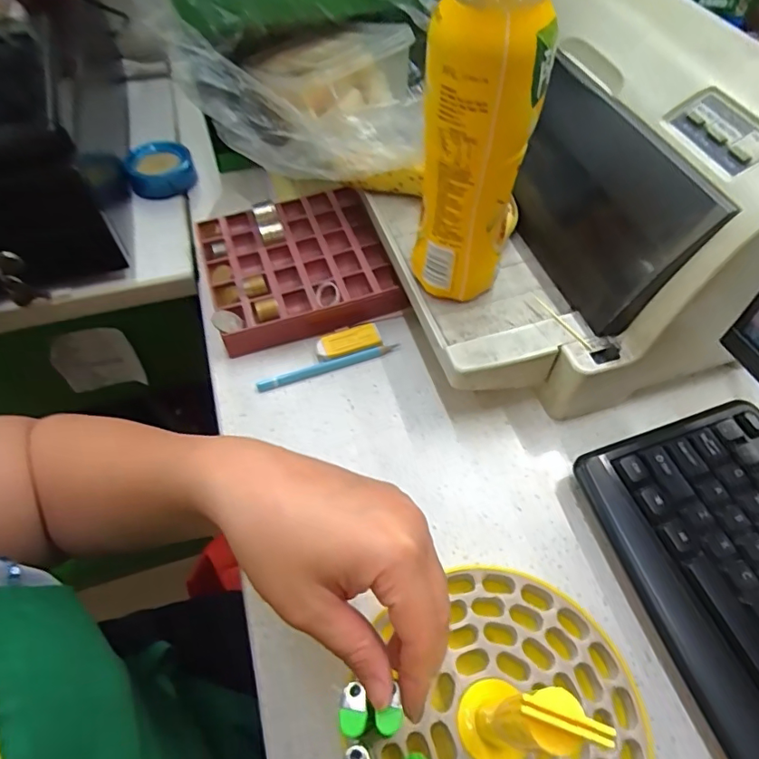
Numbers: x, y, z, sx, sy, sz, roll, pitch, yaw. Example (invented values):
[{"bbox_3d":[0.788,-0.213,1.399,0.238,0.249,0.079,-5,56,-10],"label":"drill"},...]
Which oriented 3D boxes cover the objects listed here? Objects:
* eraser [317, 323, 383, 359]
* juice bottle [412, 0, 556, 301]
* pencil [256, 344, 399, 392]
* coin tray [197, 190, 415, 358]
[{"bbox_3d":[-0.025,-0.030,0.417,0.051,0.008,0.024,-15,58,-10],"label":"eraser"},{"bbox_3d":[0.054,-0.135,0.302,0.061,0.210,0.051,10,57,6],"label":"juice bottle"},{"bbox_3d":[-0.040,-0.010,0.403,0.112,0.004,0.010,-16,58,-11],"label":"pencil"},{"bbox_3d":[-0.072,-0.099,0.444,0.149,0.034,0.135,-17,58,-11],"label":"coin tray"}]

